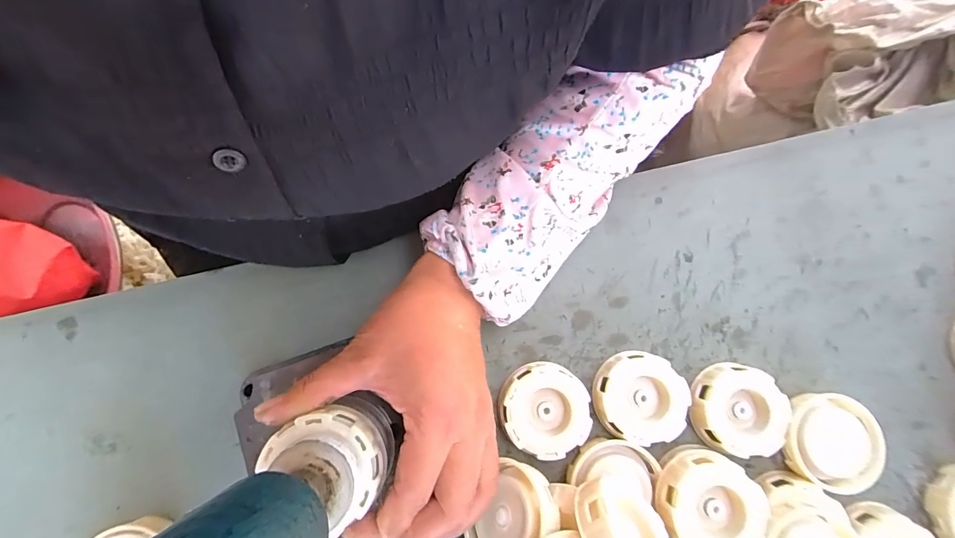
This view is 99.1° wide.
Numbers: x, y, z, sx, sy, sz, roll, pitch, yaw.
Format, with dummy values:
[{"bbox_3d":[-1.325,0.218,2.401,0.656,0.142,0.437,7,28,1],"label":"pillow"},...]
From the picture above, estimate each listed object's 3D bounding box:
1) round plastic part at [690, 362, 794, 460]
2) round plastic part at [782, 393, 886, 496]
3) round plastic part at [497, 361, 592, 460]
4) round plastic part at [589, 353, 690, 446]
[{"bbox_3d":[0.188,0.100,0.289,0.066,0.019,0.060,1,79,-3],"label":"round plastic part"},{"bbox_3d":[0.255,0.123,0.290,0.067,0.017,0.065,2,79,-3],"label":"round plastic part"},{"bbox_3d":[0.046,0.097,0.283,0.062,0.016,0.059,1,79,-3],"label":"round plastic part"},{"bbox_3d":[0.115,0.091,0.287,0.062,0.013,0.059,1,79,-3],"label":"round plastic part"}]

